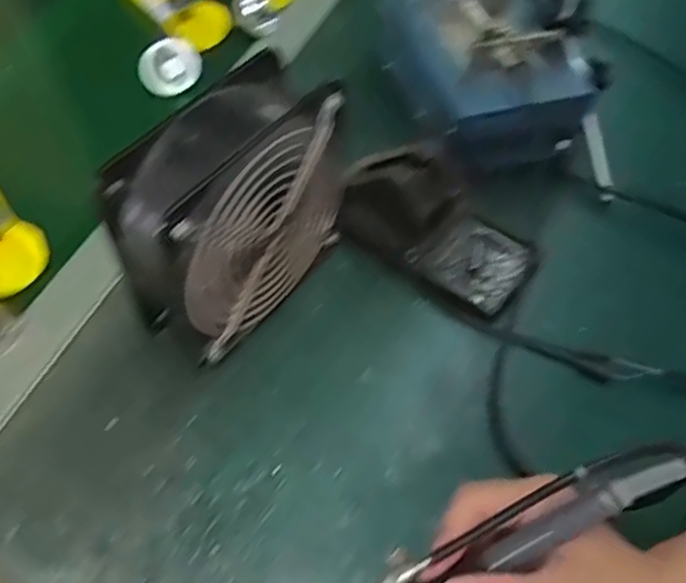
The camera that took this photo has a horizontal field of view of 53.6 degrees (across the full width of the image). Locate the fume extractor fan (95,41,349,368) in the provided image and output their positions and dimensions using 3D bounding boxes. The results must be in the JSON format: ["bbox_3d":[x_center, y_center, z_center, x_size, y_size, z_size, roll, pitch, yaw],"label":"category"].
[{"bbox_3d":[-0.064,-0.041,0.415,0.060,0.167,0.136,35,61,22],"label":"fume extractor fan"}]

